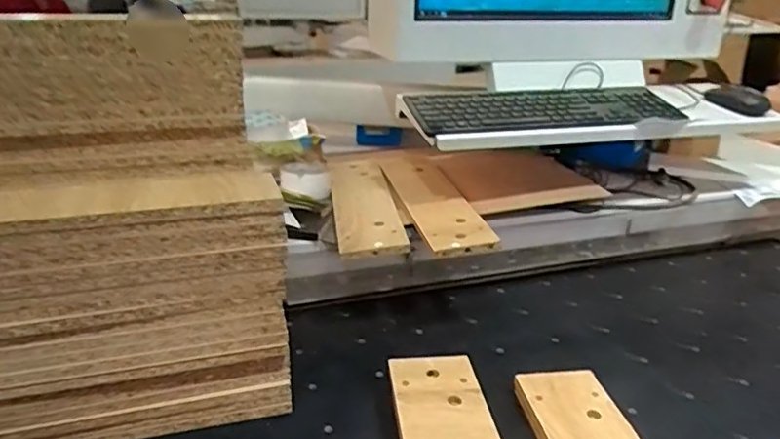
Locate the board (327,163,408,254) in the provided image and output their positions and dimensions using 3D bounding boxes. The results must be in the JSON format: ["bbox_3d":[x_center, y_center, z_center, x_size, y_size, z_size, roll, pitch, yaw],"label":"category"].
[{"bbox_3d":[-0.043,-0.031,0.926,0.090,0.028,0.354,-2,21,-8],"label":"board"}]

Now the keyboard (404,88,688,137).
[{"bbox_3d":[0.237,-0.164,0.922,0.417,0.025,0.122,-4,39,-13],"label":"keyboard"}]

